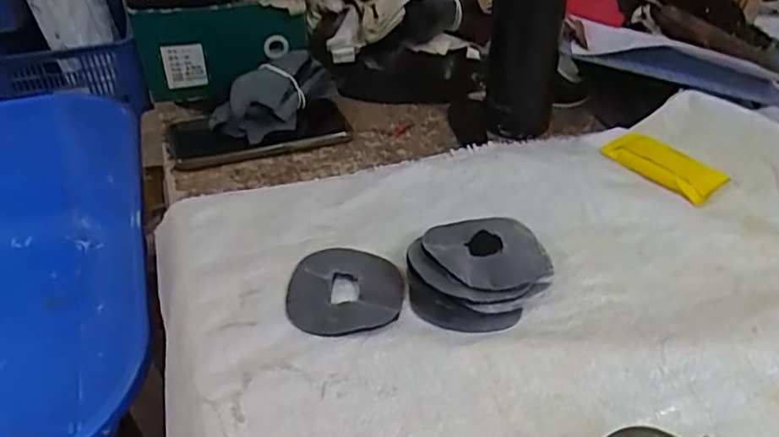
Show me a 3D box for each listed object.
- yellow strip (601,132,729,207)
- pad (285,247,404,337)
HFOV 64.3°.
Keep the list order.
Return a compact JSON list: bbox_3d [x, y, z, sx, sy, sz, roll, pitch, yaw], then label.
[{"bbox_3d":[0.241,-0.050,0.548,0.048,0.013,0.104,-19,41,-22],"label":"yellow strip"},{"bbox_3d":[-0.029,0.047,0.422,0.075,0.005,0.084,4,38,6],"label":"pad"}]

